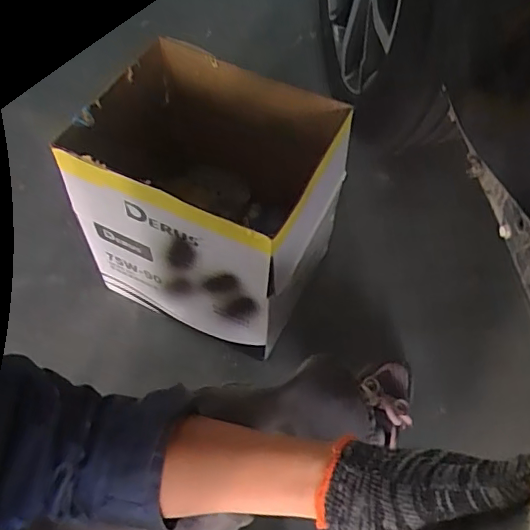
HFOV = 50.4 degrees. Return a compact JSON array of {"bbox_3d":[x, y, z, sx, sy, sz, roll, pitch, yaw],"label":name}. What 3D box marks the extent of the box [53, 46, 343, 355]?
[{"bbox_3d":[-0.082,-0.103,0.926,0.362,0.350,0.284,23,61,12],"label":"box"}]

